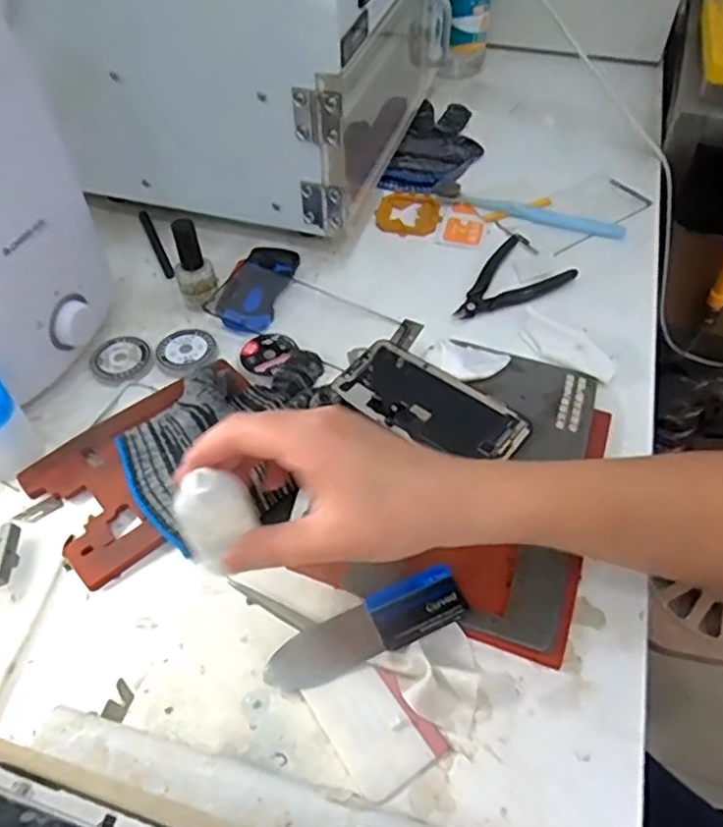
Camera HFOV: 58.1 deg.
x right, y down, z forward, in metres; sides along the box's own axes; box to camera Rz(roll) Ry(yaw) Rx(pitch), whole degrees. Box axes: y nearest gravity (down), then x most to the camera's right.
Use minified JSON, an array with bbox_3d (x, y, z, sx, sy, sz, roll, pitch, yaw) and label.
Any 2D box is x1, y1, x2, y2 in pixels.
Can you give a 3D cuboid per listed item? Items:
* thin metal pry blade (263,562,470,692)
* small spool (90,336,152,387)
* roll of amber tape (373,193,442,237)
[{"bbox_3d":[0.003,0.123,0.372,0.118,0.012,0.032,-19,53,-14],"label":"thin metal pry blade"},{"bbox_3d":[-0.192,-0.042,0.520,0.046,0.008,0.048,0,51,0],"label":"small spool"},{"bbox_3d":[0.047,-0.198,0.645,0.062,0.010,0.056,12,52,10],"label":"roll of amber tape"}]

